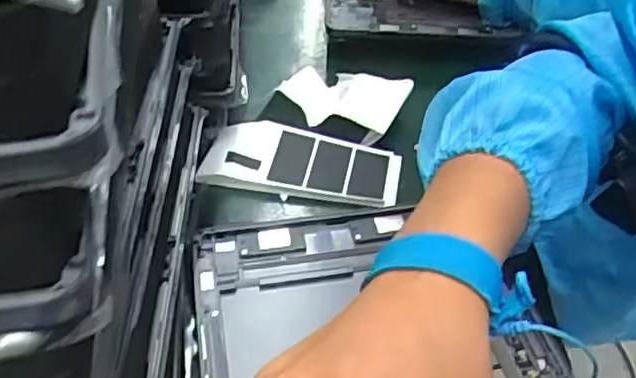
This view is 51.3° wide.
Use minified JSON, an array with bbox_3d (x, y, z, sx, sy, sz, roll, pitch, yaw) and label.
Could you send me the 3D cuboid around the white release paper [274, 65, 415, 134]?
[{"bbox_3d":[0.020,-0.072,0.502,0.093,0.023,0.047,17,44,21],"label":"white release paper"}]

